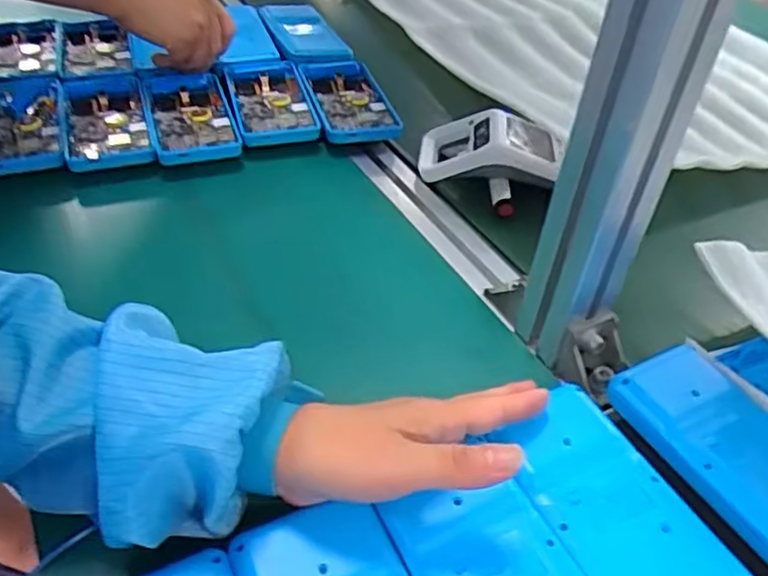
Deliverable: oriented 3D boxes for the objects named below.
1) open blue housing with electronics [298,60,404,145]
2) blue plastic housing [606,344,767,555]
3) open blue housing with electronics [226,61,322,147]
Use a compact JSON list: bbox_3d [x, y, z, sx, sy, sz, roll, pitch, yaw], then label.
[{"bbox_3d":[-0.036,-0.187,0.671,0.074,0.017,0.142,-8,44,-15],"label":"open blue housing with electronics"},{"bbox_3d":[0.193,0.088,0.365,0.070,0.014,0.135,-20,48,-25],"label":"blue plastic housing"},{"bbox_3d":[-0.110,-0.181,0.657,0.075,0.018,0.138,-8,44,-15],"label":"open blue housing with electronics"}]

